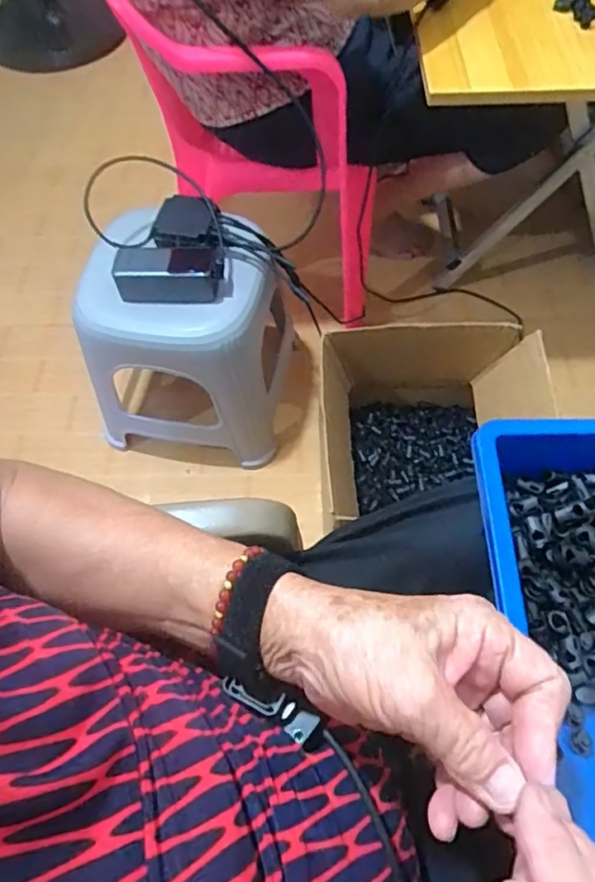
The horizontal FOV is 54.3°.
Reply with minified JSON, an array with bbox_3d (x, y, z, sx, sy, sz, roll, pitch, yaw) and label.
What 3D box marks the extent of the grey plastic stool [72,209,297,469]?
[{"bbox_3d":[-0.167,-0.156,0.924,0.272,0.345,0.235,5,62,5],"label":"grey plastic stool"}]

